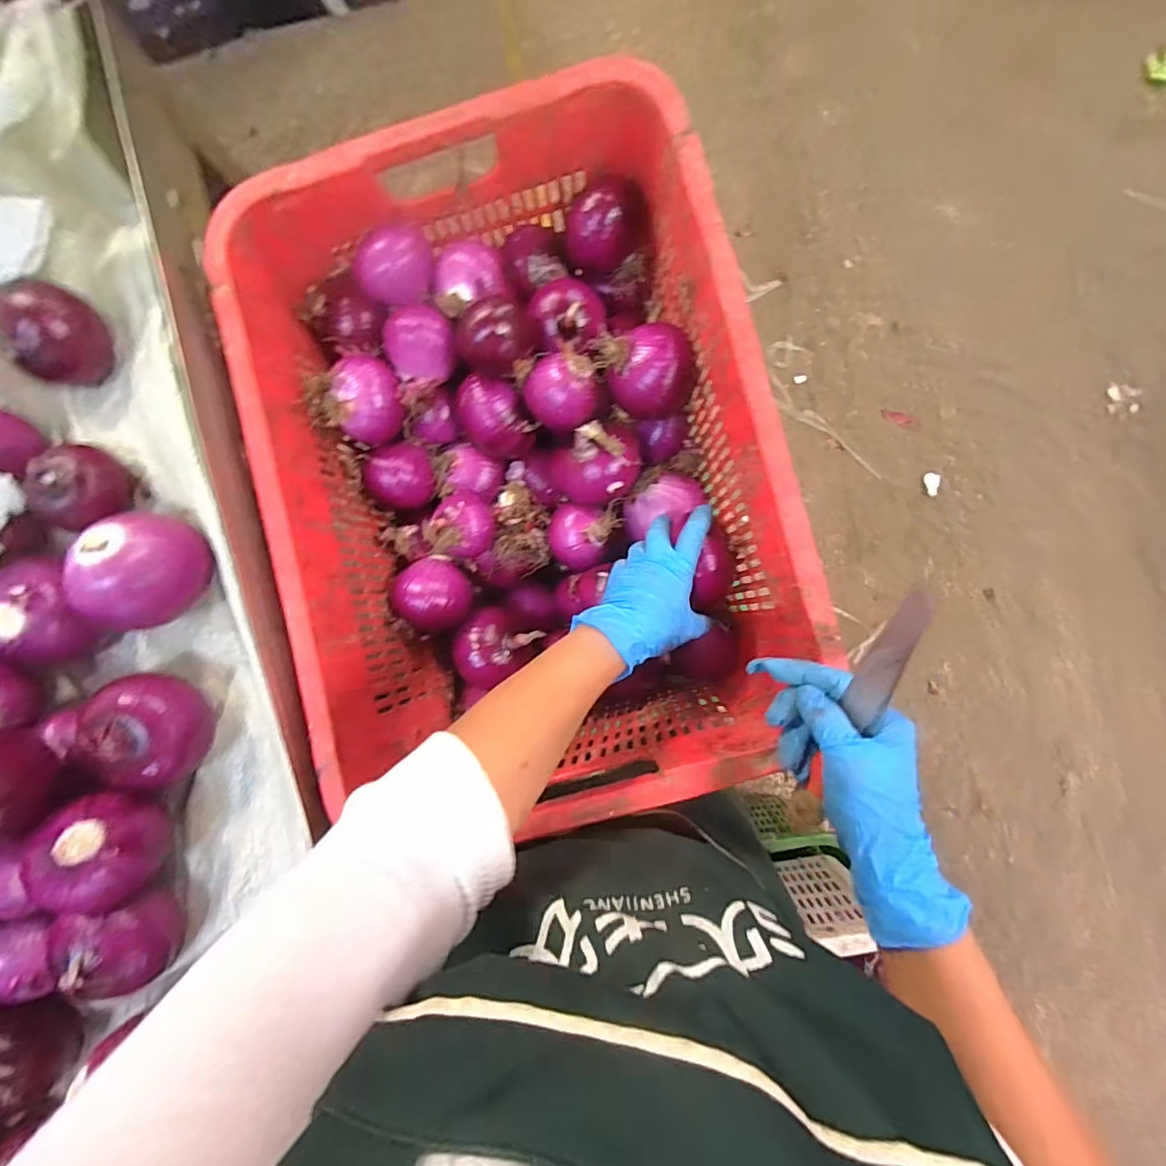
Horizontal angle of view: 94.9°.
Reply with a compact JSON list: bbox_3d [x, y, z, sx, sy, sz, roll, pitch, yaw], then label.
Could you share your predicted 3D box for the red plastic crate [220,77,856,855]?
[{"bbox_3d":[-0.051,-0.101,0.545,0.423,0.225,0.581,-15,88,3],"label":"red plastic crate"}]

